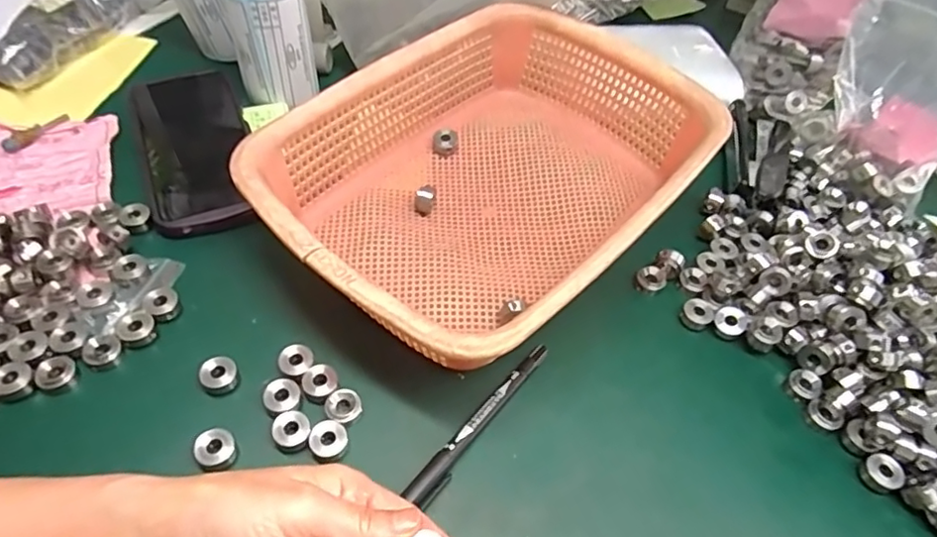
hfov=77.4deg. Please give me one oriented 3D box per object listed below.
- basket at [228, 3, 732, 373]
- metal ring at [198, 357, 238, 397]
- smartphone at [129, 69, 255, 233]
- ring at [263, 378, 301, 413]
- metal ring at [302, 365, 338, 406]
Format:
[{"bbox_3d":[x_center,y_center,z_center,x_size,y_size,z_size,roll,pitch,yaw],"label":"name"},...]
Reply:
[{"bbox_3d":[0.015,-0.066,0.403,0.219,0.075,0.294,37,58,21],"label":"basket"},{"bbox_3d":[-0.141,0.062,0.331,0.020,0.014,0.017,-31,61,-25],"label":"metal ring"},{"bbox_3d":[-0.211,-0.095,0.450,0.079,0.018,0.171,-17,56,-17],"label":"smartphone"},{"bbox_3d":[-0.103,0.070,0.323,0.018,0.005,0.019,2,53,-3],"label":"ring"},{"bbox_3d":[-0.084,0.065,0.332,0.019,0.008,0.021,-18,56,-18],"label":"metal ring"}]

